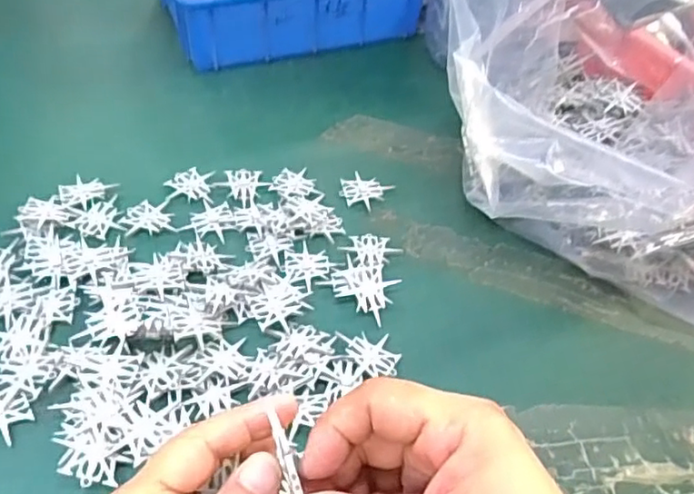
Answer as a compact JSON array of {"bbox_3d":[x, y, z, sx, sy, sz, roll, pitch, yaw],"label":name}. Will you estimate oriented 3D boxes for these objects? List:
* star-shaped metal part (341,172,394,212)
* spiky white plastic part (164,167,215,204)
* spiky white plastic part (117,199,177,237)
[{"bbox_3d":[0.012,-0.043,0.447,0.035,0.004,0.033,23,51,14],"label":"star-shaped metal part"},{"bbox_3d":[-0.114,-0.046,0.436,0.034,0.004,0.035,0,49,-6],"label":"spiky white plastic part"},{"bbox_3d":[-0.135,-0.022,0.411,0.036,0.004,0.031,0,49,-6],"label":"spiky white plastic part"}]

